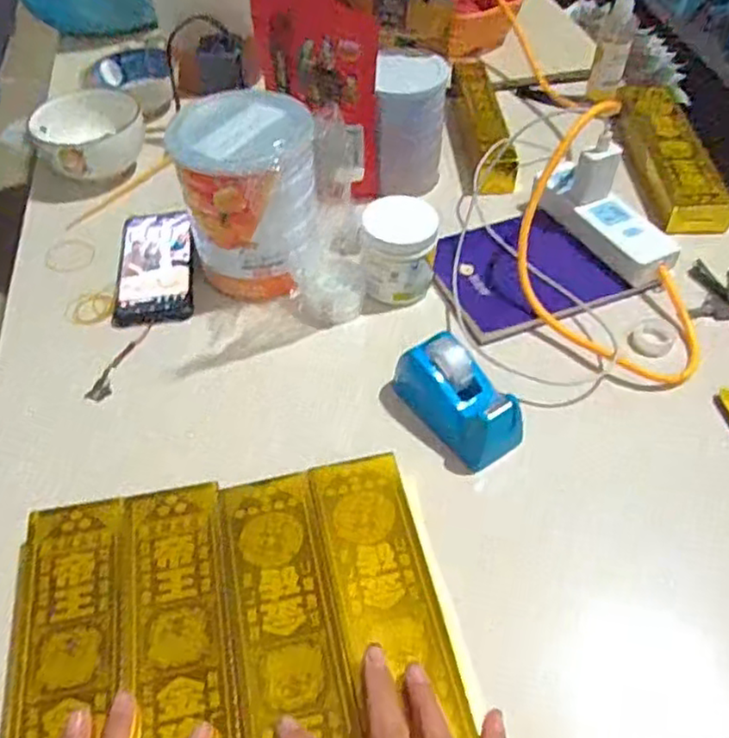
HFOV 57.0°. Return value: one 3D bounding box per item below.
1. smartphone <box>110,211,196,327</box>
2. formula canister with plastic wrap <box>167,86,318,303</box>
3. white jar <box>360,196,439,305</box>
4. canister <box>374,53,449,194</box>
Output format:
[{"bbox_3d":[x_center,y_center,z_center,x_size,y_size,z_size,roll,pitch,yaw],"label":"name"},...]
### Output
[{"bbox_3d":[-0.218,-0.110,0.701,0.080,0.008,0.163,-8,50,-4],"label":"smartphone"},{"bbox_3d":[-0.102,-0.164,0.646,0.132,0.153,0.125,-8,50,-4],"label":"formula canister with plastic wrap"},{"bbox_3d":[0.034,-0.111,0.642,0.069,0.079,0.062,2,50,4],"label":"white jar"},{"bbox_3d":[0.054,-0.269,0.755,0.075,0.141,0.076,4,51,6],"label":"canister"}]

